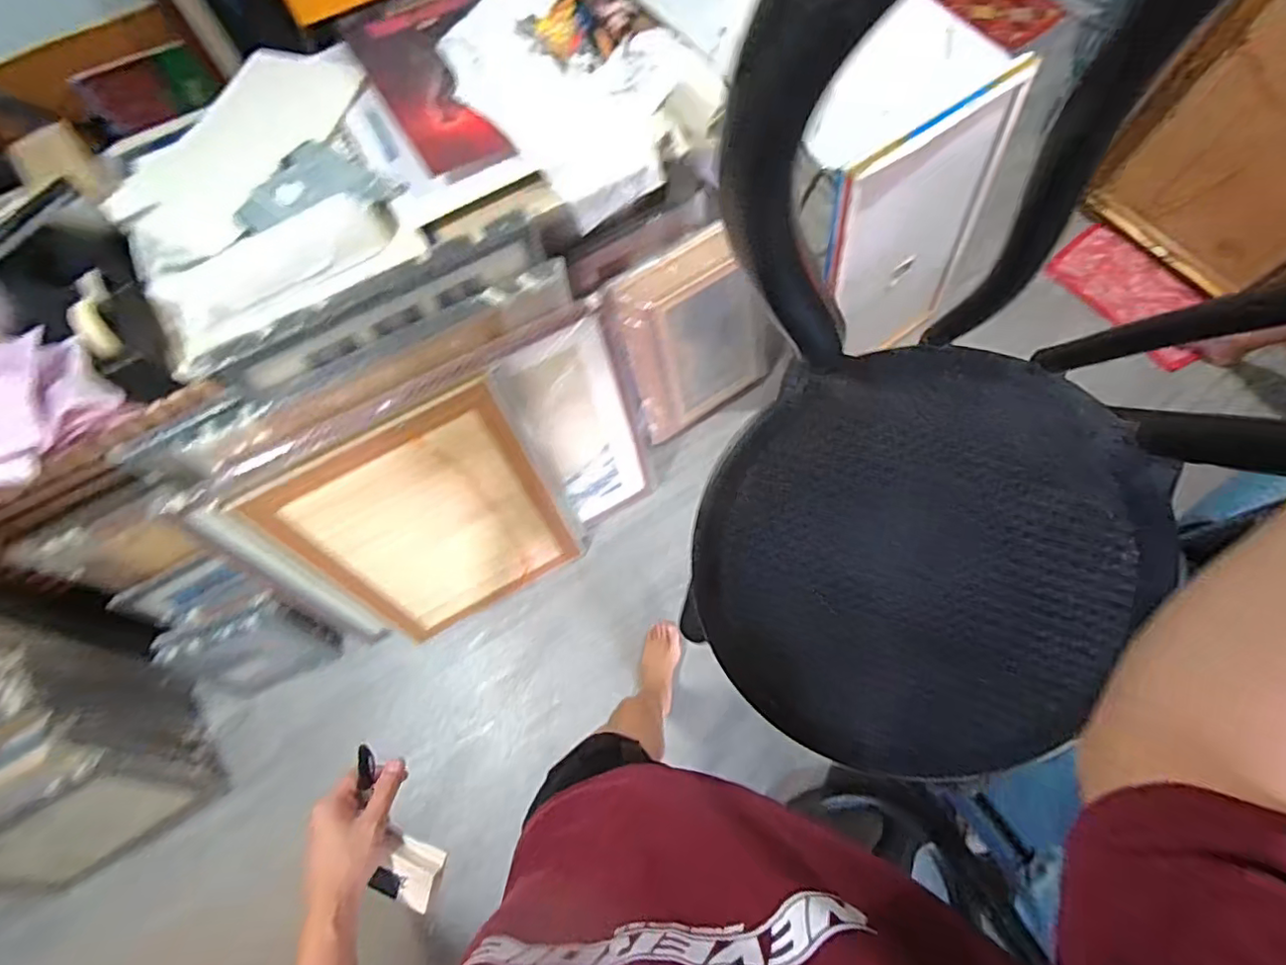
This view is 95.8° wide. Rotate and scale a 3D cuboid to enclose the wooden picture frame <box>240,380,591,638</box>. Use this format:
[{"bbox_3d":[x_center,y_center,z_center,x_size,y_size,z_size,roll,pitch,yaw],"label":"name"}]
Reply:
[{"bbox_3d":[-0.423,0.107,1.241,0.470,0.621,0.045,-29,53,-8],"label":"wooden picture frame"}]

